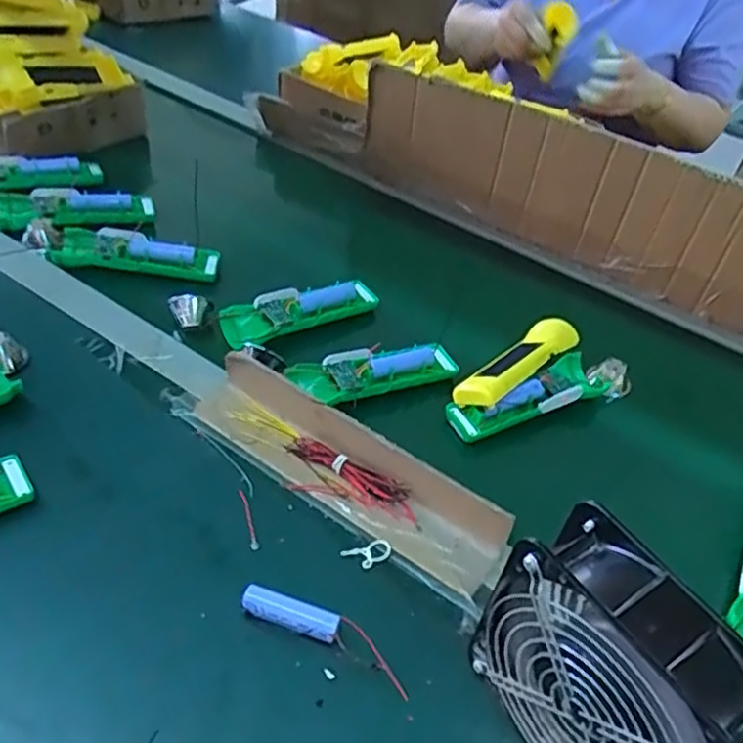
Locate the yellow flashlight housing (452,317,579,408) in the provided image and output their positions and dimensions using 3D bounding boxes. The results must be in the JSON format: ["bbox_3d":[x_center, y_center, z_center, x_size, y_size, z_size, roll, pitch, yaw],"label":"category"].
[{"bbox_3d":[0.139,-0.007,0.664,0.042,0.028,0.156,35,49,27],"label":"yellow flashlight housing"}]

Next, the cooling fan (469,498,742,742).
[{"bbox_3d":[0.133,0.174,0.386,0.063,0.148,0.145,-21,50,-28],"label":"cooling fan"}]

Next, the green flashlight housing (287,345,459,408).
[{"bbox_3d":[0.005,-0.002,0.644,0.157,0.025,0.046,-13,46,-21],"label":"green flashlight housing"}]

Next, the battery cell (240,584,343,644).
[{"bbox_3d":[-0.054,0.162,0.464,0.065,0.018,0.019,18,43,11],"label":"battery cell"}]

